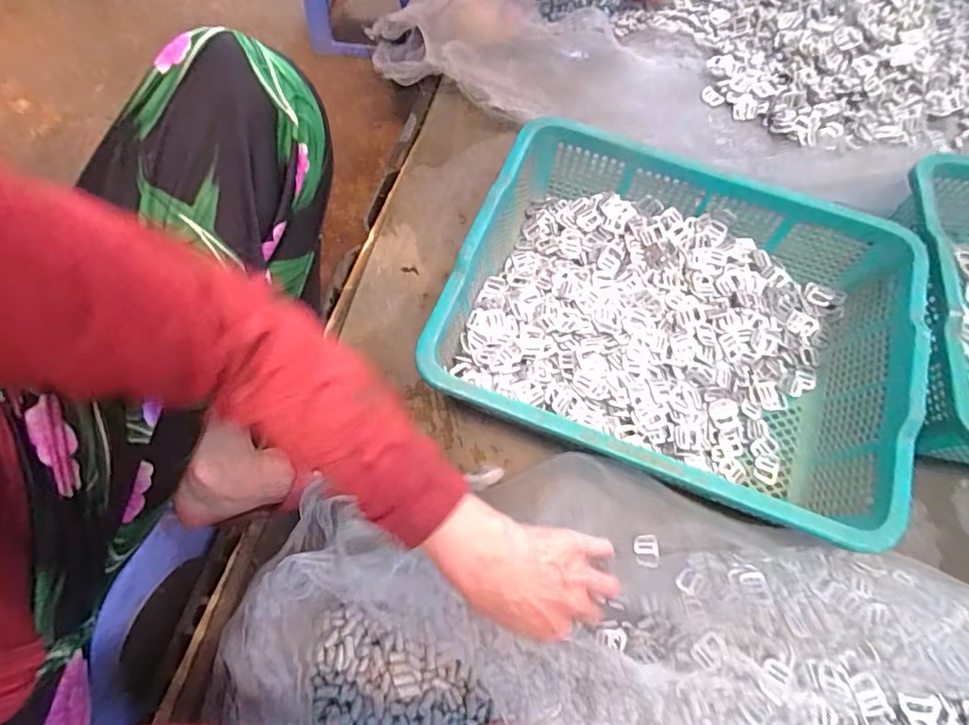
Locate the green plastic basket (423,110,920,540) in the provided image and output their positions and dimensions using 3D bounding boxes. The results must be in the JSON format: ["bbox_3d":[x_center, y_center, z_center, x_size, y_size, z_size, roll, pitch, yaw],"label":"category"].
[{"bbox_3d":[0.212,-0.048,0.597,0.466,0.118,0.373,20,68,8],"label":"green plastic basket"}]

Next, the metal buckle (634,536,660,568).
[{"bbox_3d":[0.173,0.202,0.559,0.024,0.009,0.031,-6,67,-3],"label":"metal buckle"}]

